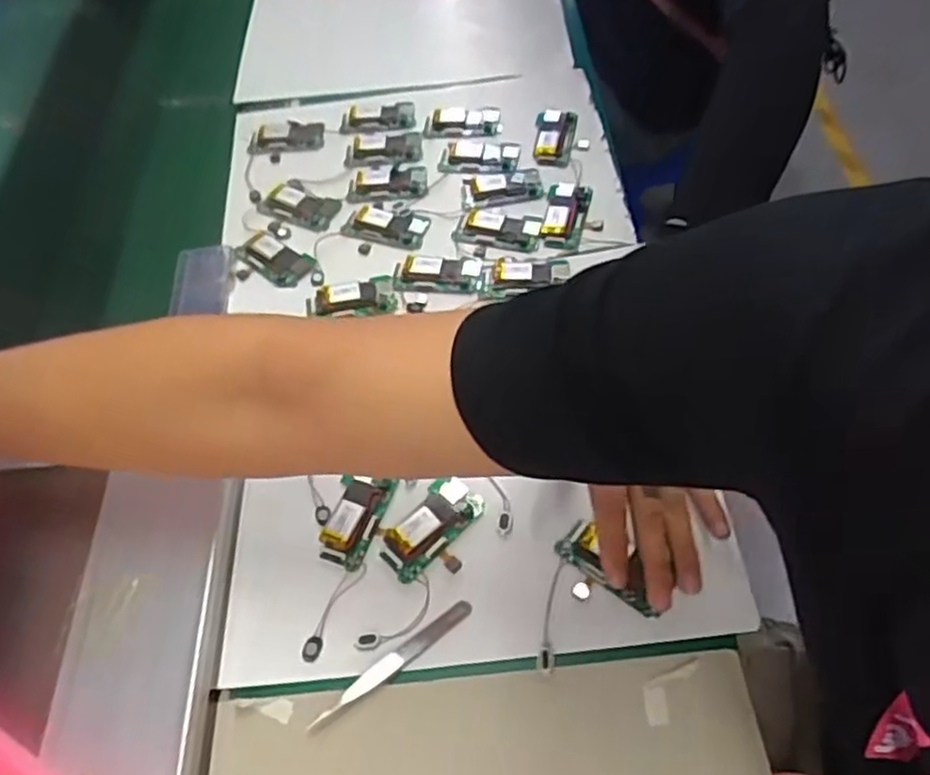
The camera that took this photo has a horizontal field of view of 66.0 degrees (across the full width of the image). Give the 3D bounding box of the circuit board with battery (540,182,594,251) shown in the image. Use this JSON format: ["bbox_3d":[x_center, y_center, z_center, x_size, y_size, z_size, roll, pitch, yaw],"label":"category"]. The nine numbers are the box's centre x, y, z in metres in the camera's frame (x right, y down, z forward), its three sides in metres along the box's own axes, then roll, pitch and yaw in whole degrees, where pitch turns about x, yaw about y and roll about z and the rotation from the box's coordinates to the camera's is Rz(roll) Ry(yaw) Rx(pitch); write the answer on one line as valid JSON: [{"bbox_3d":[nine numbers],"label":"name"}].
[{"bbox_3d":[0.086,-0.150,0.616,0.036,0.009,0.076,10,59,11],"label":"circuit board with battery"}]

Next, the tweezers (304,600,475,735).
[{"bbox_3d":[-0.044,0.166,0.431,0.114,0.004,0.011,-34,61,-16],"label":"tweezers"}]

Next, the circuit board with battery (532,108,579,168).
[{"bbox_3d":[0.083,-0.238,0.670,0.037,0.007,0.081,9,59,10],"label":"circuit board with battery"}]

